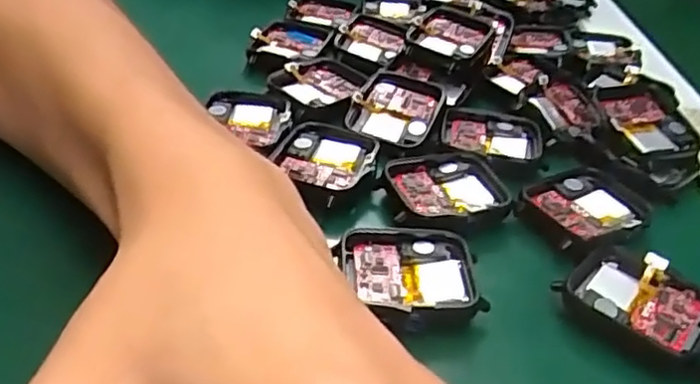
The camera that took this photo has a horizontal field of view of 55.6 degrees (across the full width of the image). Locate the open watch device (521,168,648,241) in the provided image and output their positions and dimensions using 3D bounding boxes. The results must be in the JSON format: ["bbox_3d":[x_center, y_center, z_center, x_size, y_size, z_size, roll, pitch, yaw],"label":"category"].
[{"bbox_3d":[0.089,0.004,0.250,0.042,0.005,0.037,-19,44,-33],"label":"open watch device"}]

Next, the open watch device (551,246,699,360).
[{"bbox_3d":[0.093,0.033,0.210,0.046,0.008,0.032,29,40,26],"label":"open watch device"}]

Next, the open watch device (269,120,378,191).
[{"bbox_3d":[-0.009,-0.016,0.262,0.037,0.007,0.036,17,36,12],"label":"open watch device"}]

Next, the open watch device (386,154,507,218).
[{"bbox_3d":[0.037,-0.002,0.250,0.039,0.006,0.037,-8,39,-22],"label":"open watch device"}]

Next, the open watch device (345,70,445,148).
[{"bbox_3d":[0.020,-0.036,0.289,0.036,0.006,0.039,22,58,16],"label":"open watch device"}]

